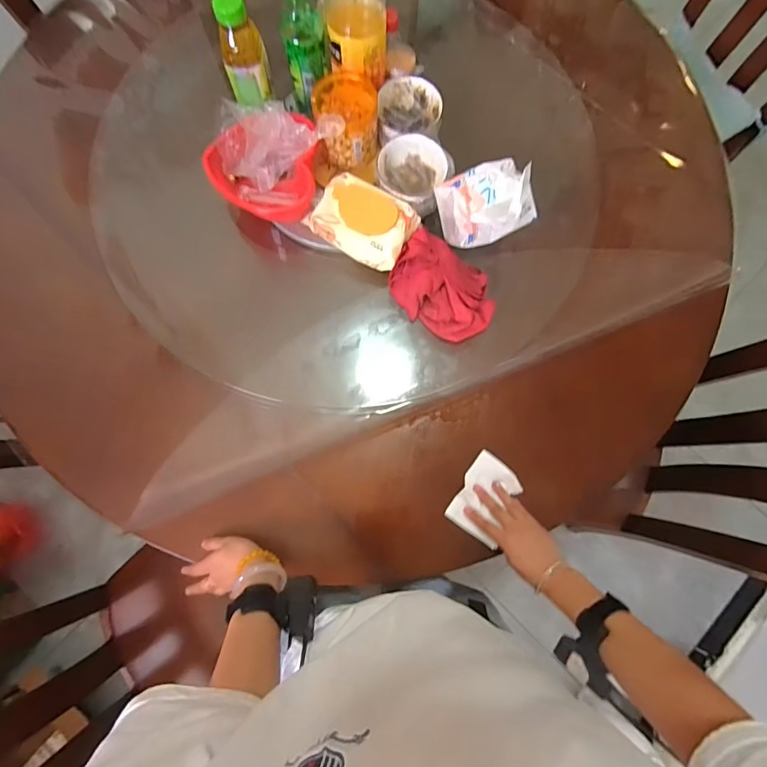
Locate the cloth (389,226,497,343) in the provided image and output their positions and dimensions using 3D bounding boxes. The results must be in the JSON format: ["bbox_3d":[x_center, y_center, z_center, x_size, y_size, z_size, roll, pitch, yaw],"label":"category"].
[{"bbox_3d":[0.091,-0.148,0.664,0.169,0.049,0.118,40,80,8],"label":"cloth"}]

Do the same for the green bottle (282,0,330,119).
[{"bbox_3d":[-0.116,-0.503,0.637,0.062,0.188,0.066,-6,77,-2],"label":"green bottle"}]

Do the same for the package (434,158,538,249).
[{"bbox_3d":[0.156,-0.275,0.646,0.128,0.078,0.099,-22,78,-5],"label":"package"}]

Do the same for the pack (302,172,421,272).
[{"bbox_3d":[-0.032,-0.249,0.665,0.146,0.047,0.103,27,79,5],"label":"pack"}]

